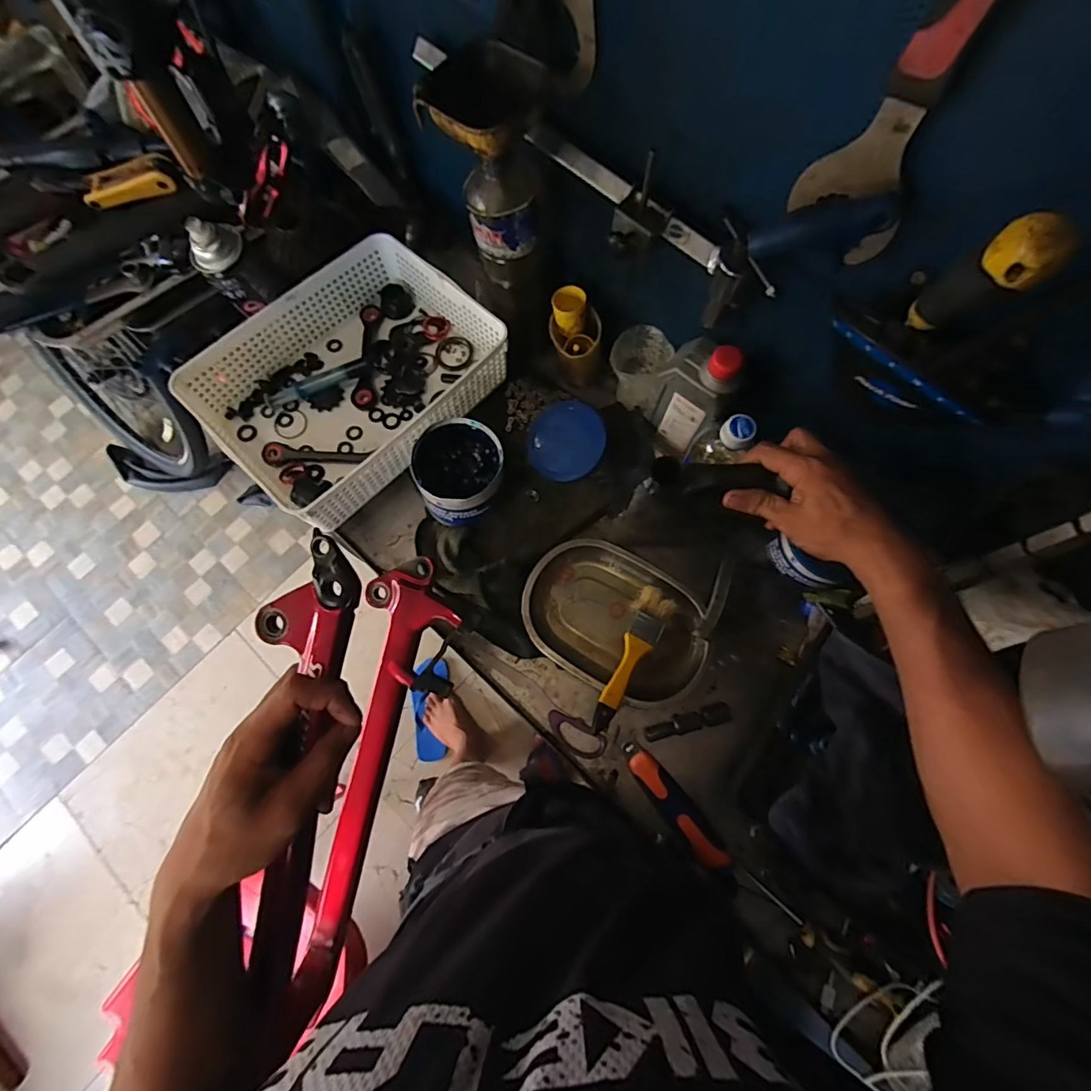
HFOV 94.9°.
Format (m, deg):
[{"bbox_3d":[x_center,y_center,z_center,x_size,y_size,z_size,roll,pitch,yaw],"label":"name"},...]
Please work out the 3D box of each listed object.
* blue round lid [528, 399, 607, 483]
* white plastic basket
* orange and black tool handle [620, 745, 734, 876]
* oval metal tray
[{"bbox_3d":[0.025,-0.132,0.634,0.096,0.016,0.098,3,102,16],"label":"blue round lid"},{"bbox_3d":[-0.232,-0.204,0.620,0.249,0.087,0.327,44,80,12],"label":"white plastic basket"},{"bbox_3d":[0.136,0.273,0.526,0.032,0.024,0.147,-38,77,-9],"label":"orange and black tool handle"},{"bbox_3d":[0.082,0.086,0.589,0.216,0.031,0.154,31,77,9],"label":"oval metal tray"}]

